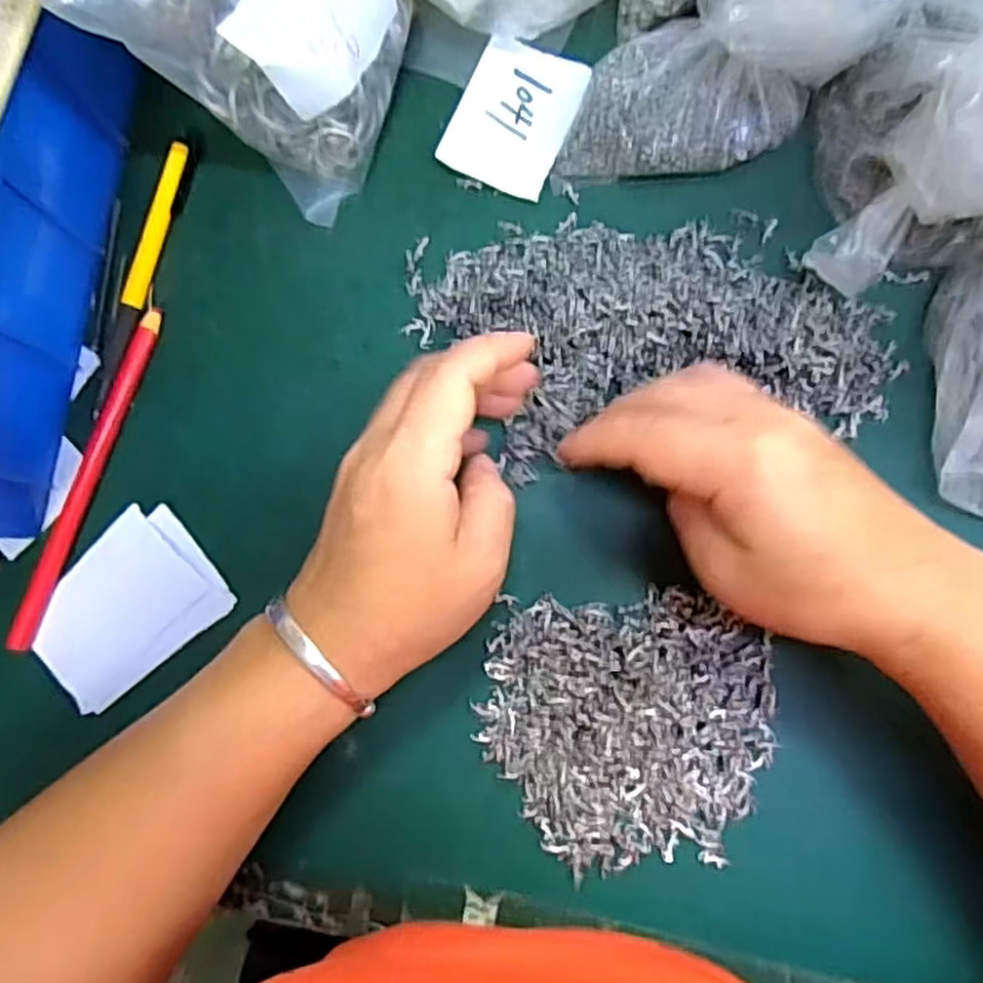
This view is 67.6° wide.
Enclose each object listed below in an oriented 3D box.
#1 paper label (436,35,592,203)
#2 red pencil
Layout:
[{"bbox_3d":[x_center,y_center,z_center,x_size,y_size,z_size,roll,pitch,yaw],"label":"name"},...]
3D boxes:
[{"bbox_3d":[0.012,-0.173,0.335,0.050,0.008,0.071,22,84,6],"label":"paper label"},{"bbox_3d":[-0.177,-0.009,0.322,0.010,0.008,0.159,18,84,6],"label":"red pencil"}]

